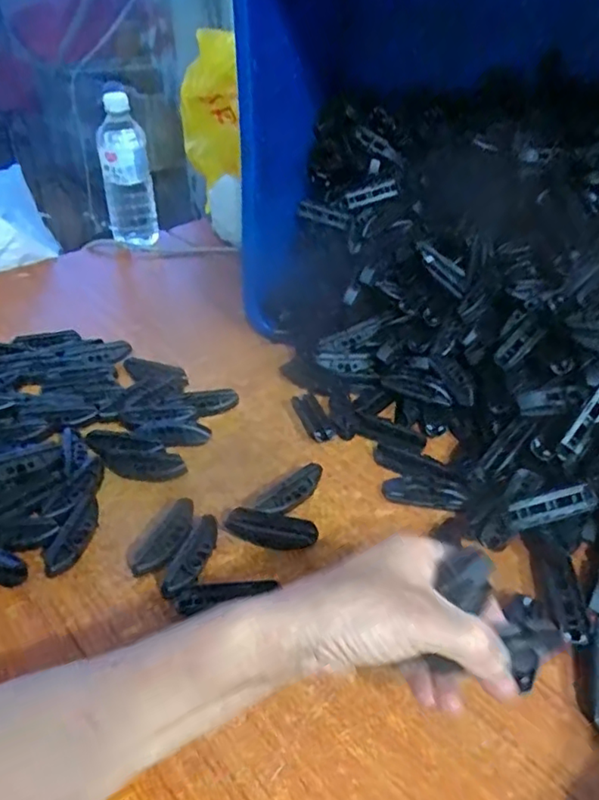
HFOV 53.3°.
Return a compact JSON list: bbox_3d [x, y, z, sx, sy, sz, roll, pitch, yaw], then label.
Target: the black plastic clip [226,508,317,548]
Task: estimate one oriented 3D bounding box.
[{"bbox_3d":[-0.022,0.101,0.462,0.070,0.017,0.023,12,38,13],"label":"black plastic clip"}]

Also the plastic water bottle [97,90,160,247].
[{"bbox_3d":[-0.250,-0.322,0.869,0.069,0.205,0.077,-10,39,-15],"label":"plastic water bottle"}]

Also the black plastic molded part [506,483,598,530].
[{"bbox_3d":[0.190,0.080,0.451,0.067,0.021,0.014,-15,-6,0],"label":"black plastic molded part"}]

